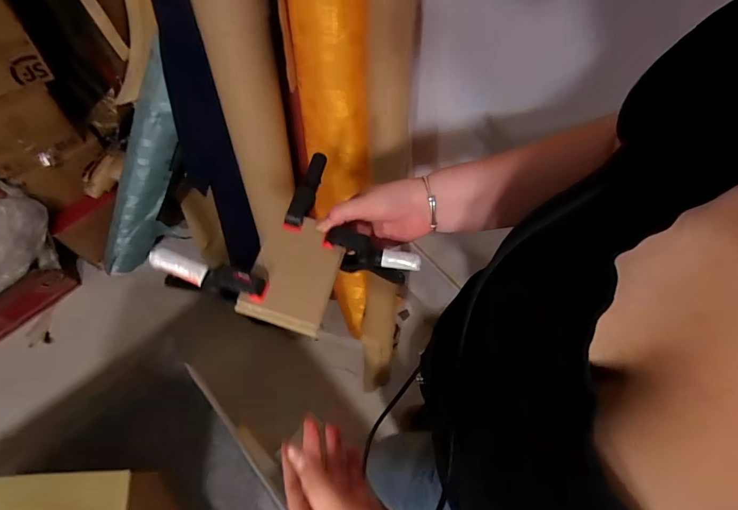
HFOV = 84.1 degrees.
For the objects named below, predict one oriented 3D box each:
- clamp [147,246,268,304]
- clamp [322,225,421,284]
[{"bbox_3d":[-0.155,0.023,0.401,0.109,0.041,0.025,11,63,1],"label":"clamp"},{"bbox_3d":[0.000,0.003,0.471,0.107,0.054,0.026,22,62,-4],"label":"clamp"}]

